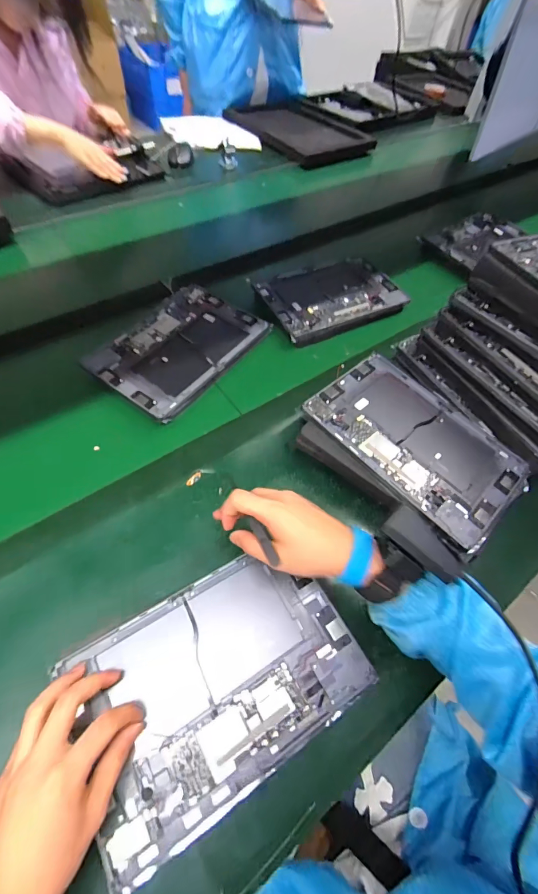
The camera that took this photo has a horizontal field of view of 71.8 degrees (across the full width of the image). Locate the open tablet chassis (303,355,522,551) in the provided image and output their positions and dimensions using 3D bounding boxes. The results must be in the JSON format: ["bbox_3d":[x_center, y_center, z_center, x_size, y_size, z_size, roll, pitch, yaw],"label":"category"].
[{"bbox_3d":[0.191,-0.011,0.485,0.176,0.021,0.262,-37,65,-23],"label":"open tablet chassis"}]

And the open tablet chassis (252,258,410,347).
[{"bbox_3d":[0.116,-0.280,0.690,0.253,0.018,0.170,-21,60,-20],"label":"open tablet chassis"}]

